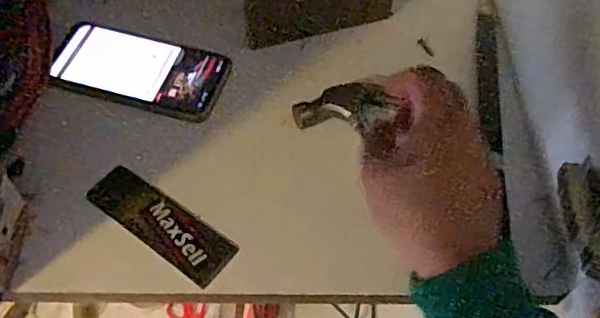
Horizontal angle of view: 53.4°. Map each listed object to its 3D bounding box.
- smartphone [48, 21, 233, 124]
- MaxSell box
[{"bbox_3d":[-0.150,-0.085,0.562,0.158,0.012,0.084,13,58,7],"label":"smartphone"},{"bbox_3d":[-0.113,0.052,0.489,0.130,0.008,0.042,32,62,18],"label":"MaxSell box"}]

